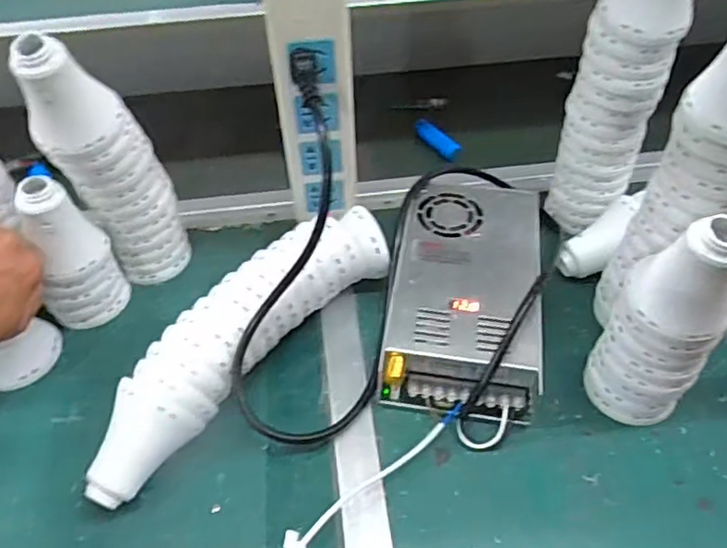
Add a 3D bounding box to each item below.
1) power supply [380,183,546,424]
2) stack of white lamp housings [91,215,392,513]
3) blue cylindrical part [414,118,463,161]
[{"bbox_3d":[0.086,0.014,0.507,0.115,0.054,0.211,7,49,8],"label":"power supply"},{"bbox_3d":[-0.096,0.050,0.473,0.074,0.068,0.278,35,58,28],"label":"stack of white lamp housings"},{"bbox_3d":[0.081,-0.150,0.670,0.016,0.016,0.071,-26,53,-20],"label":"blue cylindrical part"}]

